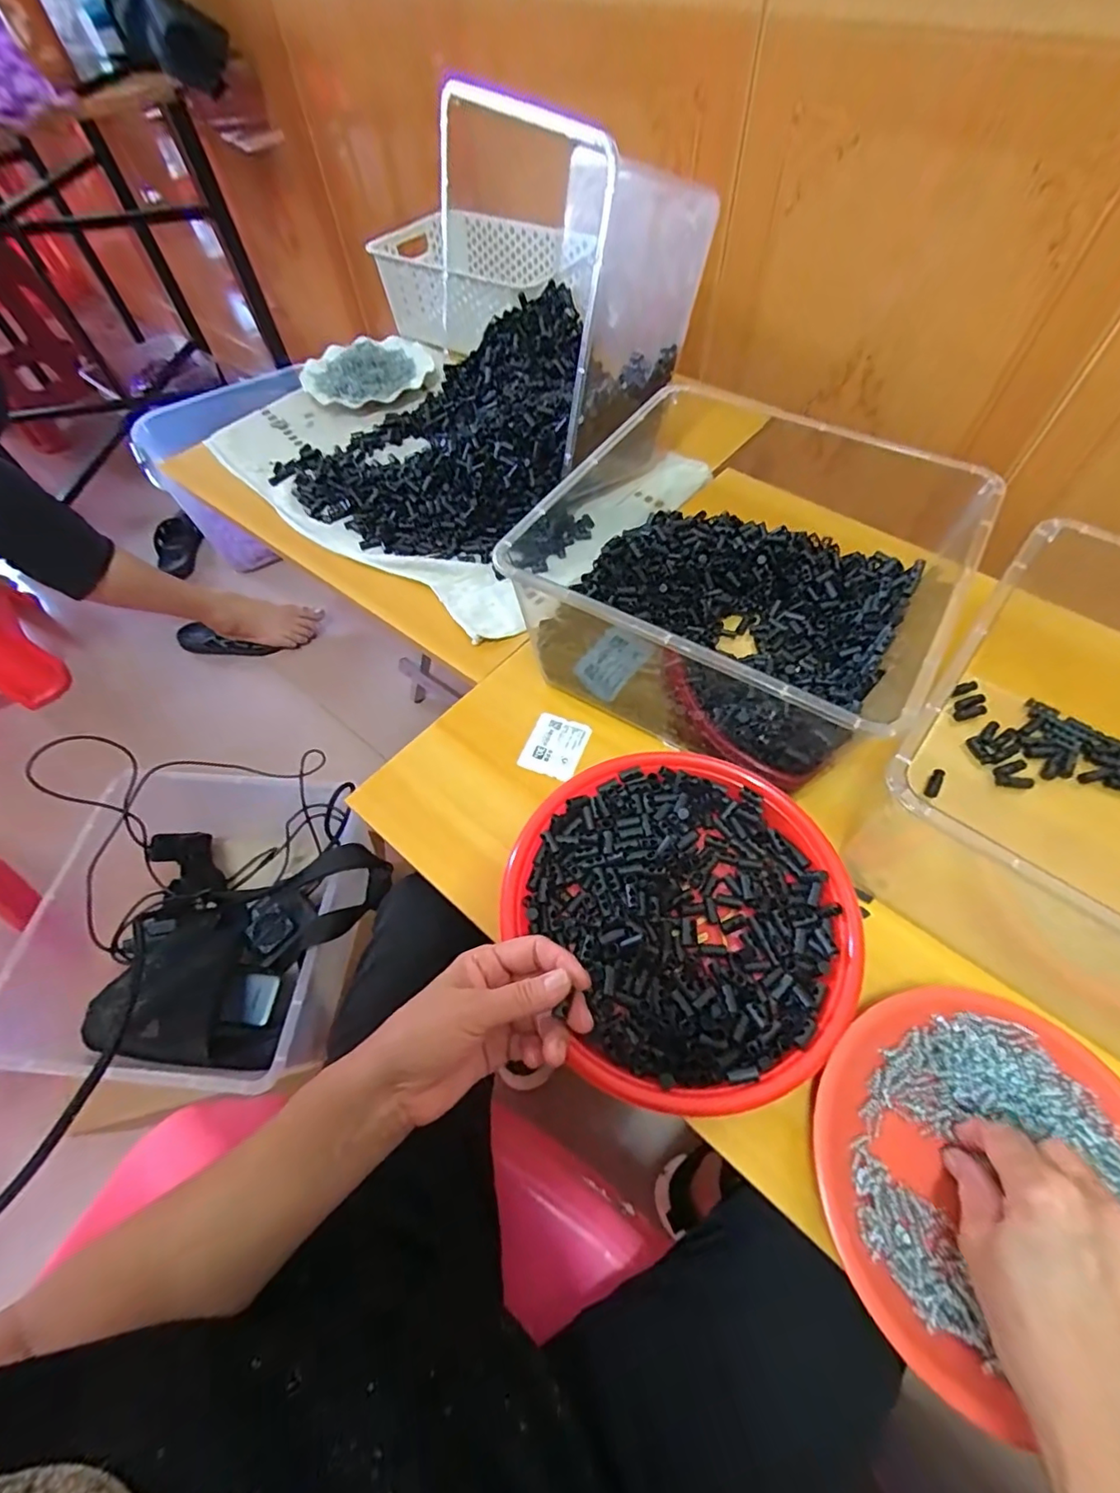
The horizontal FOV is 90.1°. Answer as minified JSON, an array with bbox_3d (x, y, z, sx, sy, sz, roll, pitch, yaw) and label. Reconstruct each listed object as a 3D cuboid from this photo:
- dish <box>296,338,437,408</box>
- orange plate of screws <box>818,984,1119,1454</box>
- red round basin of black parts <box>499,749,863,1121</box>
[{"bbox_3d":[-0.262,-0.523,0.771,0.180,0.046,0.134,-30,62,-14],"label":"dish"},{"bbox_3d":[0.245,0.238,0.318,0.195,0.023,0.177,-9,57,-3],"label":"orange plate of screws"},{"bbox_3d":[0.087,0.115,0.402,0.219,0.034,0.231,-1,57,2],"label":"red round basin of black parts"}]

